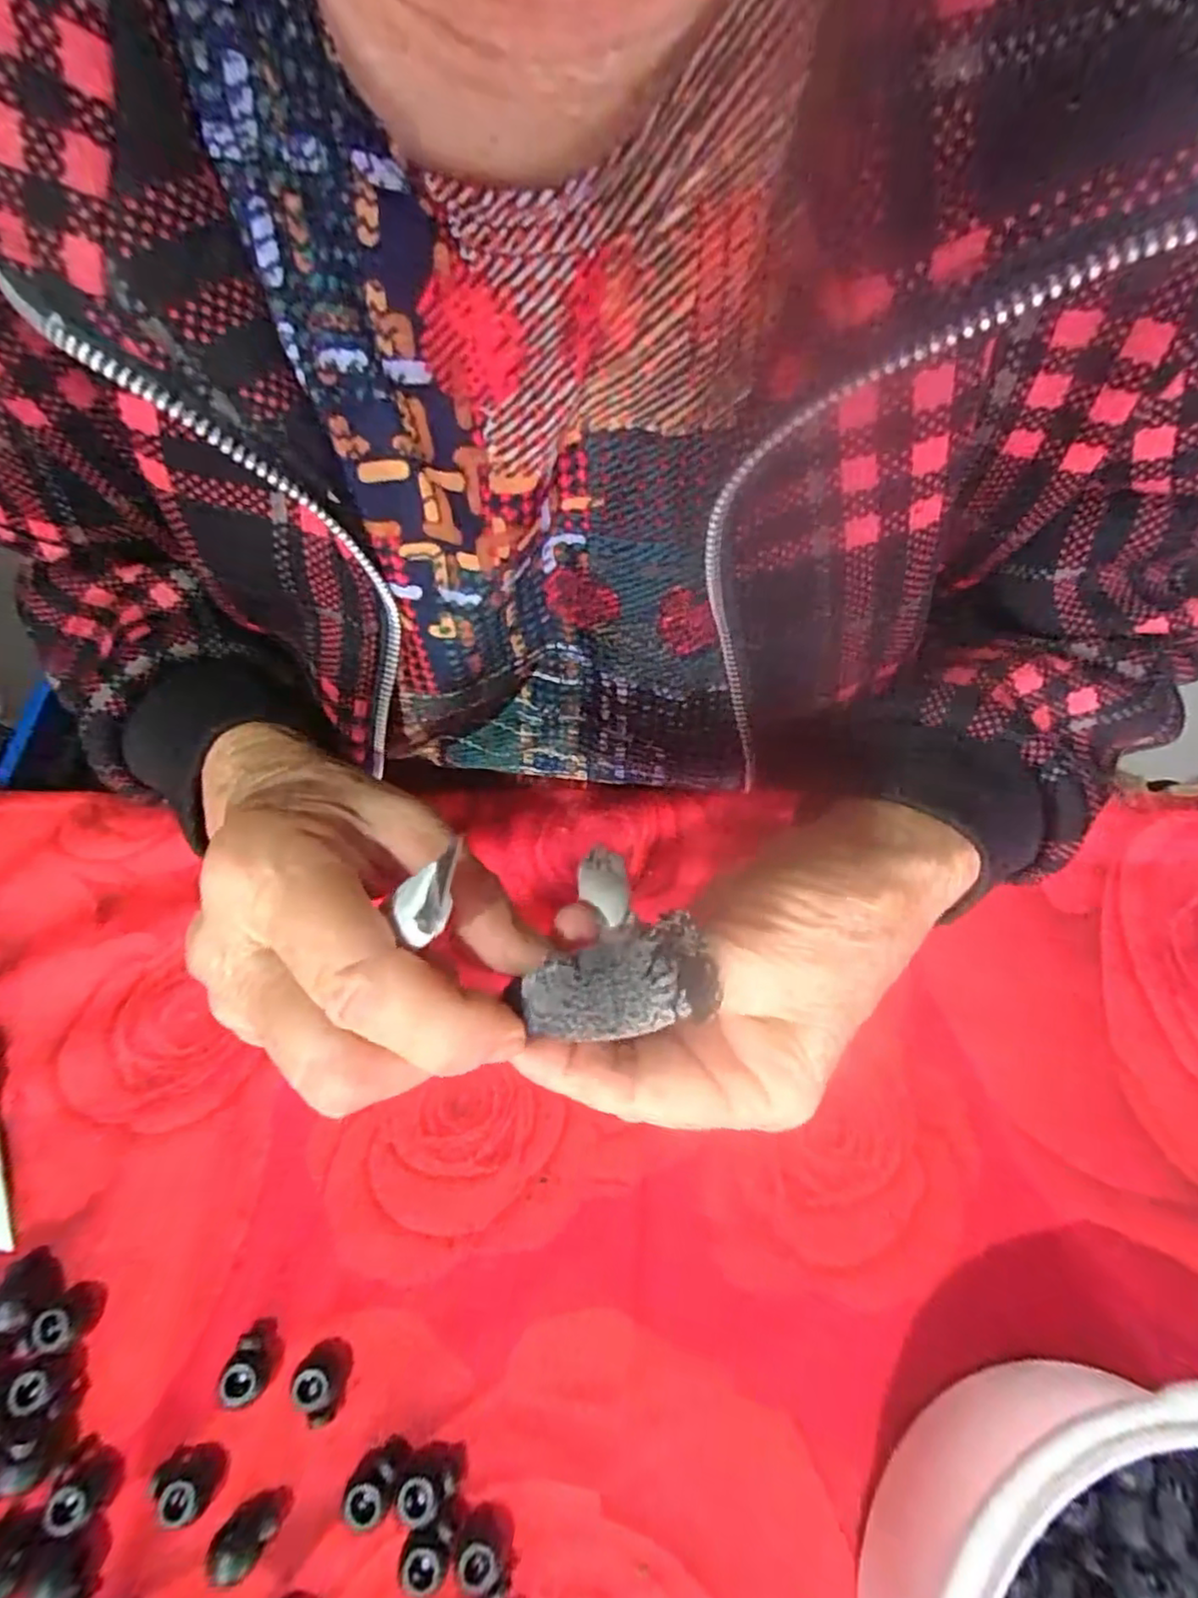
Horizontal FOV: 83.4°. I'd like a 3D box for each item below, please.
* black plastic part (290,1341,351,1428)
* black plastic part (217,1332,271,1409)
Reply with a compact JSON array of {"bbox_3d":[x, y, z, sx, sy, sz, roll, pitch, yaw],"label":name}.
[{"bbox_3d":[-0.094,0.197,0.226,0.016,0.009,0.019,16,70,3],"label":"black plastic part"},{"bbox_3d":[-0.118,0.192,0.226,0.014,0.010,0.018,21,70,5],"label":"black plastic part"}]

